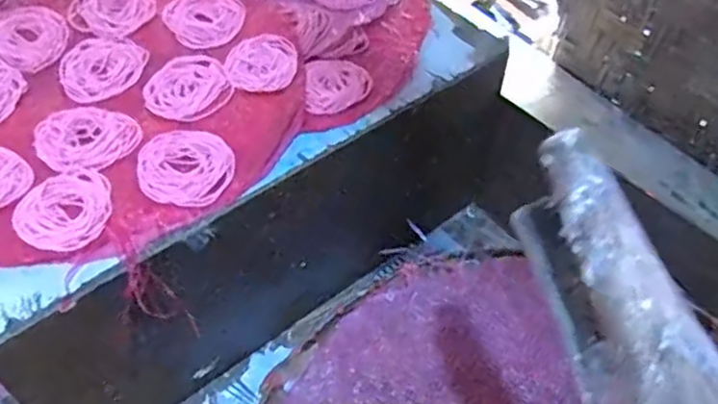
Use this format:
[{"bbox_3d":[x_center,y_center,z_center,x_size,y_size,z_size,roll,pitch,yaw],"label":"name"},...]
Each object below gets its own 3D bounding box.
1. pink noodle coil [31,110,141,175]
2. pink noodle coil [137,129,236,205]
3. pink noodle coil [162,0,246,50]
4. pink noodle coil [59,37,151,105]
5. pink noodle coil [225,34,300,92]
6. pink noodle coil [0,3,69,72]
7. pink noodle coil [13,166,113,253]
[{"bbox_3d":[-0.222,-0.052,0.537,0.081,0.009,0.065,-4,50,-5],"label":"pink noodle coil"},{"bbox_3d":[-0.138,-0.030,0.529,0.071,0.012,0.072,1,50,-1],"label":"pink noodle coil"},{"bbox_3d":[-0.146,-0.179,0.639,0.075,0.013,0.073,1,50,-1],"label":"pink noodle coil"},{"bbox_3d":[-0.230,-0.124,0.594,0.077,0.008,0.069,-28,56,-23],"label":"pink noodle coil"},{"bbox_3d":[-0.088,-0.128,0.604,0.063,0.011,0.068,-4,50,-5],"label":"pink noodle coil"},{"bbox_3d":[-0.307,-0.155,0.613,0.065,0.014,0.083,-25,55,-21],"label":"pink noodle coil"},{"bbox_3d":[-0.216,0.004,0.491,0.064,0.008,0.074,26,54,18],"label":"pink noodle coil"}]

